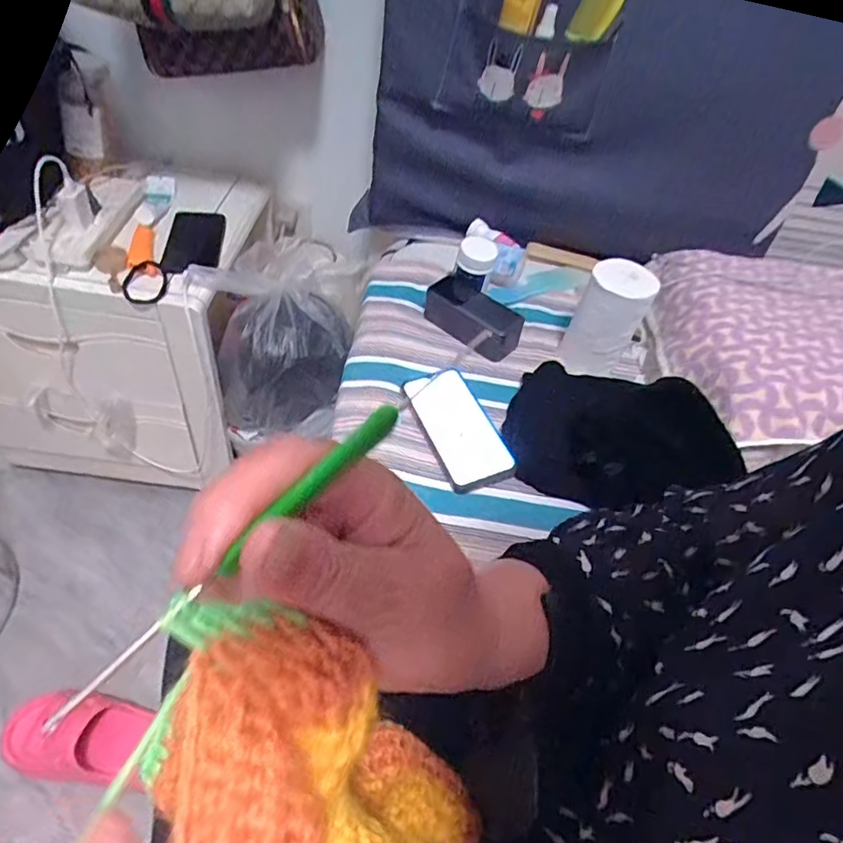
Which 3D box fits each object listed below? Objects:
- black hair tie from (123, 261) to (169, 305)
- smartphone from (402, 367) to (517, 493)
[{"bbox_3d":[-0.414,-0.210,0.836,0.063,0.020,0.079,-18,53,-17],"label":"black hair tie"},{"bbox_3d":[0.042,0.001,0.647,0.081,0.011,0.173,-12,53,-20],"label":"smartphone"}]

